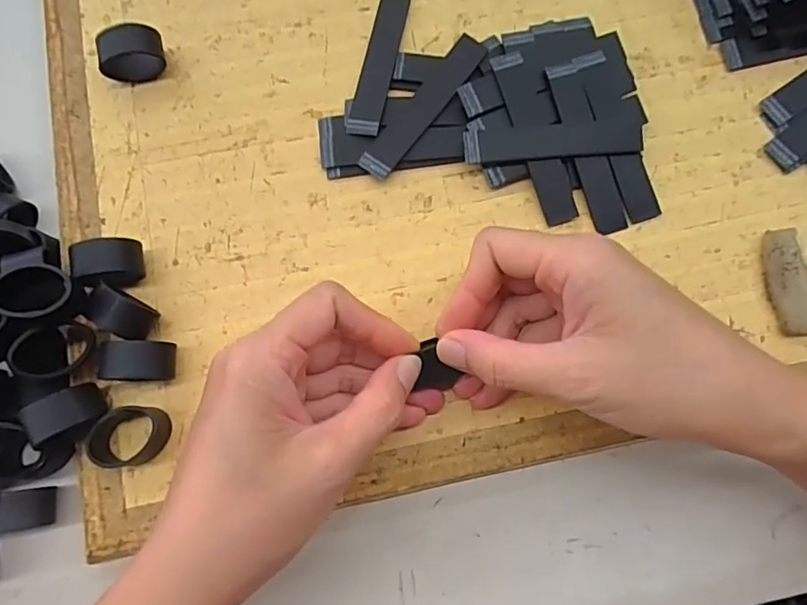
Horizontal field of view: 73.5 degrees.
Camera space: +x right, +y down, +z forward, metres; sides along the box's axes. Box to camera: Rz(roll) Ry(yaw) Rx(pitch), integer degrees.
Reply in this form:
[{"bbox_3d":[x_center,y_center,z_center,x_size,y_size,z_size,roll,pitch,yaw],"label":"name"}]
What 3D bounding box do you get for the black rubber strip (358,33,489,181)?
[{"bbox_3d":[0.011,-0.105,0.288,0.018,0.004,0.091,36,82,8],"label":"black rubber strip"}]

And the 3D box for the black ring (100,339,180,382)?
[{"bbox_3d":[-0.122,0.028,0.254,0.028,0.023,0.018,-2,81,0],"label":"black ring"}]

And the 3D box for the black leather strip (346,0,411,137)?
[{"bbox_3d":[-0.012,-0.134,0.298,0.018,0.004,0.094,11,74,5],"label":"black leather strip"}]

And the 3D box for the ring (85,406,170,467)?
[{"bbox_3d":[-0.129,0.062,0.249,0.028,0.016,0.027,0,81,0],"label":"ring"}]

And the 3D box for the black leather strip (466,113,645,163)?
[{"bbox_3d":[0.078,-0.084,0.280,0.093,0.004,0.020,-7,85,-3],"label":"black leather strip"}]

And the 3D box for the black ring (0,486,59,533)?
[{"bbox_3d":[-0.177,0.095,0.251,0.026,0.024,0.018,-1,81,0],"label":"black ring"}]

